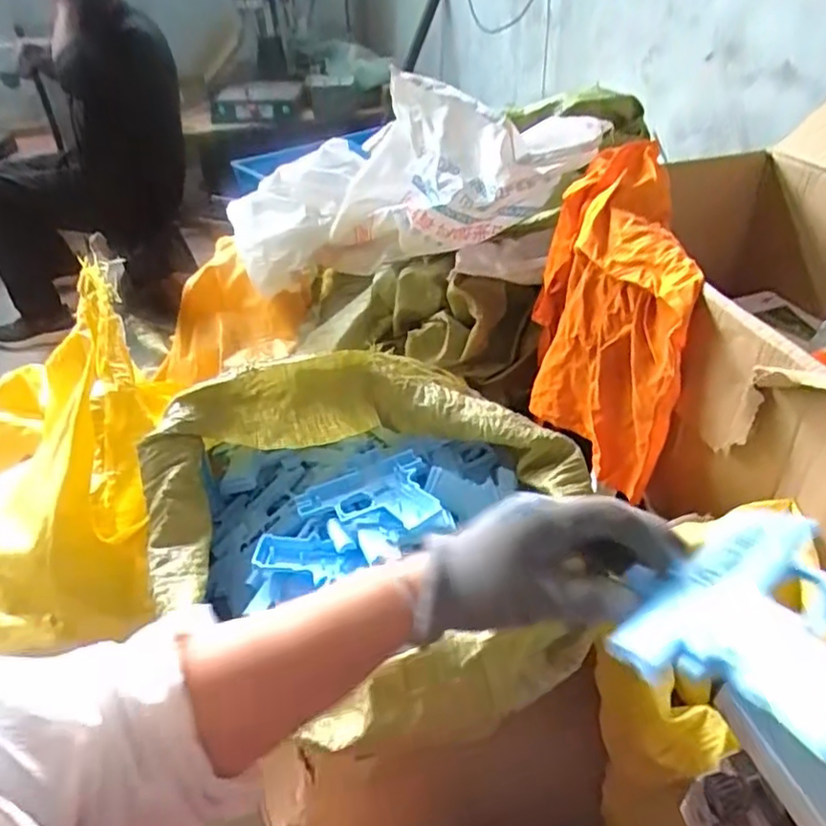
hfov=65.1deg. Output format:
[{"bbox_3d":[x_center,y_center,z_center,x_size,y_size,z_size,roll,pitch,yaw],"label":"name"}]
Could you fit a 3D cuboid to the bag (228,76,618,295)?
[{"bbox_3d":[-0.061,-0.434,1.257,0.786,0.285,0.218,-7,30,30],"label":"bag"}]

